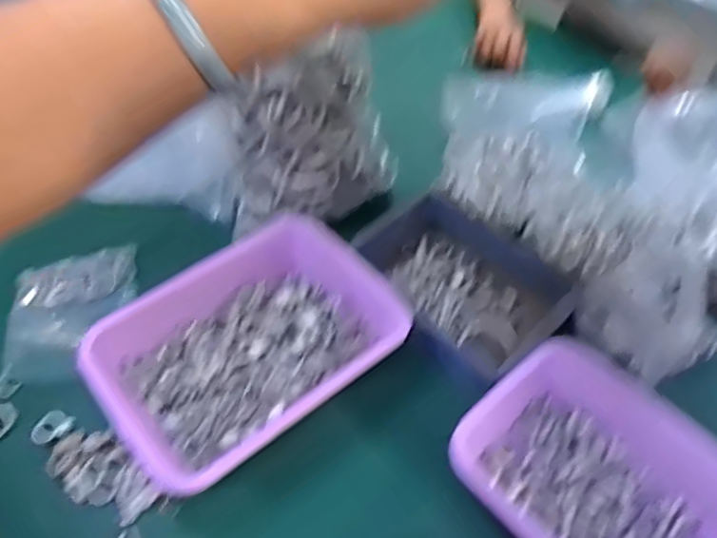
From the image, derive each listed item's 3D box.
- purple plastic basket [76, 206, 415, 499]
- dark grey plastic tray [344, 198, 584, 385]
[{"bbox_3d":[-0.113,0.083,0.668,0.328,0.073,0.224,-34,59,-26],"label":"purple plastic basket"},{"bbox_3d":[0.125,0.018,0.733,0.184,0.065,0.253,-34,59,-25],"label":"dark grey plastic tray"}]

